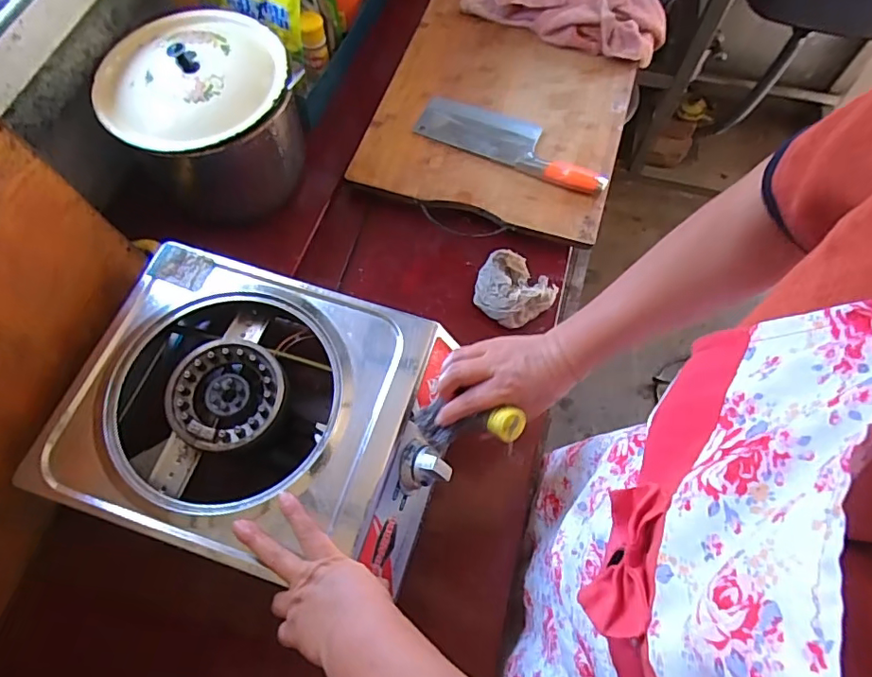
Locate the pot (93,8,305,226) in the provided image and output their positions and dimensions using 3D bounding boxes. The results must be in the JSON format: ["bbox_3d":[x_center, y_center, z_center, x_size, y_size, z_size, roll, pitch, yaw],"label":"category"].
[{"bbox_3d":[-0.286,-0.286,0.678,0.211,0.162,0.207,0,67,-1],"label":"pot"}]

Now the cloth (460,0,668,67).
[{"bbox_3d":[0.223,-0.560,0.867,0.325,0.061,0.173,21,68,8],"label":"cloth"}]

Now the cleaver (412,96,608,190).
[{"bbox_3d":[0.111,-0.290,0.771,0.287,0.019,0.084,22,68,8],"label":"cleaver"}]

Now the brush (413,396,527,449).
[{"bbox_3d":[0.028,0.083,0.504,0.106,0.027,0.041,-2,65,23],"label":"brush"}]

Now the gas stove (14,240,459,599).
[{"bbox_3d":[-0.174,0.086,0.572,0.366,0.119,0.280,16,67,6],"label":"gas stove"}]

